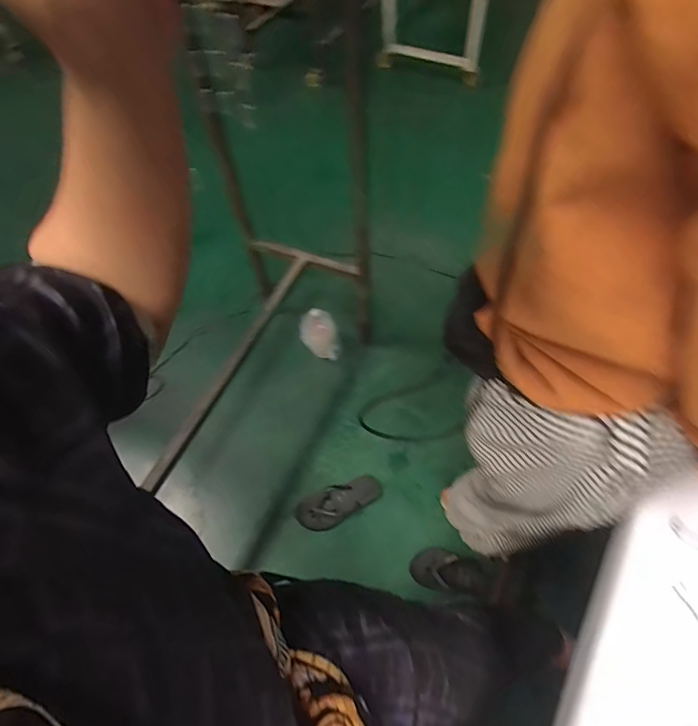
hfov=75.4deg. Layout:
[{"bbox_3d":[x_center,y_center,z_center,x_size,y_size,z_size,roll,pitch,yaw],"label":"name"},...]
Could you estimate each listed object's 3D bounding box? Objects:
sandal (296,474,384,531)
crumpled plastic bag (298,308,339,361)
[{"bbox_3d":[-0.026,0.382,1.251,0.247,0.039,0.104,-21,58,-10],"label":"sandal"},{"bbox_3d":[-0.094,-0.106,1.442,0.117,0.205,0.058,-3,57,2],"label":"crumpled plastic bag"}]

